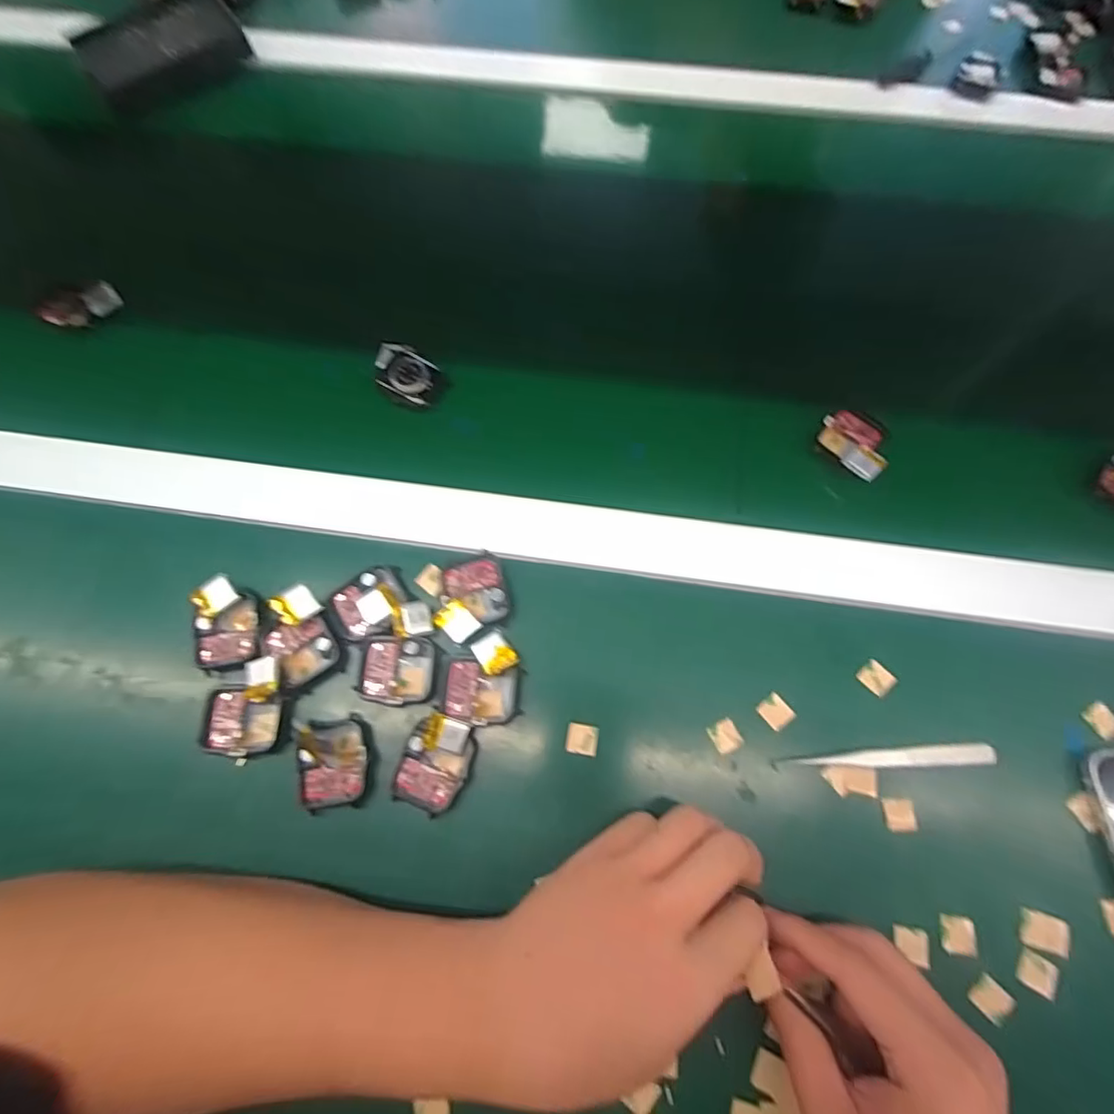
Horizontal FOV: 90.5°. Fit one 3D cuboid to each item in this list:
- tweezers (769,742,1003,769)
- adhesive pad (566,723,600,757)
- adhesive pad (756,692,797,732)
[{"bbox_3d":[0.183,0.111,0.305,0.114,0.008,0.011,-3,70,0],"label":"tweezers"},{"bbox_3d":[0.014,0.103,0.311,0.017,0.004,0.016,8,71,4],"label":"adhesive pad"},{"bbox_3d":[0.125,0.088,0.314,0.016,0.004,0.017,-38,74,-12],"label":"adhesive pad"}]

